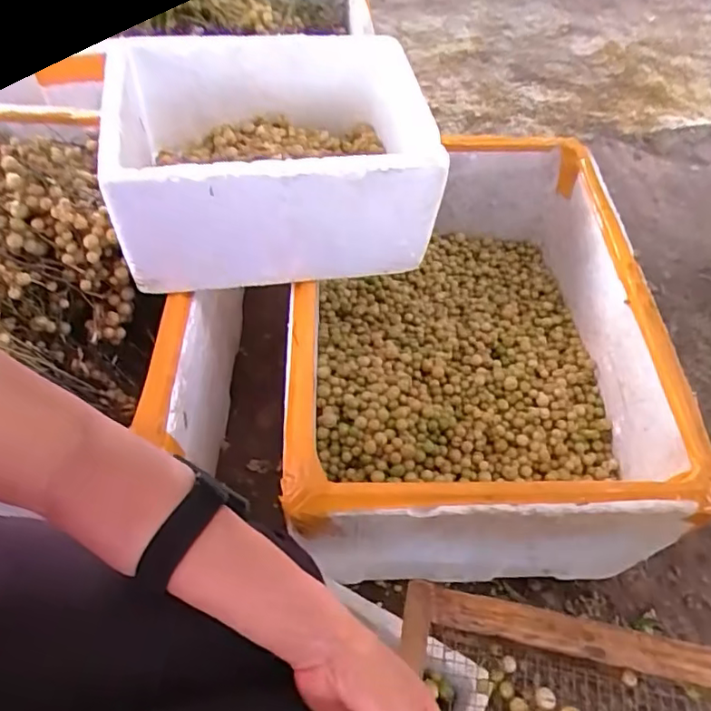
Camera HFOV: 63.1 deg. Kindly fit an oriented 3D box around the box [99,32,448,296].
[{"bbox_3d":[-0.090,-0.220,0.657,0.325,0.163,0.236,-8,55,-8],"label":"box"}]

